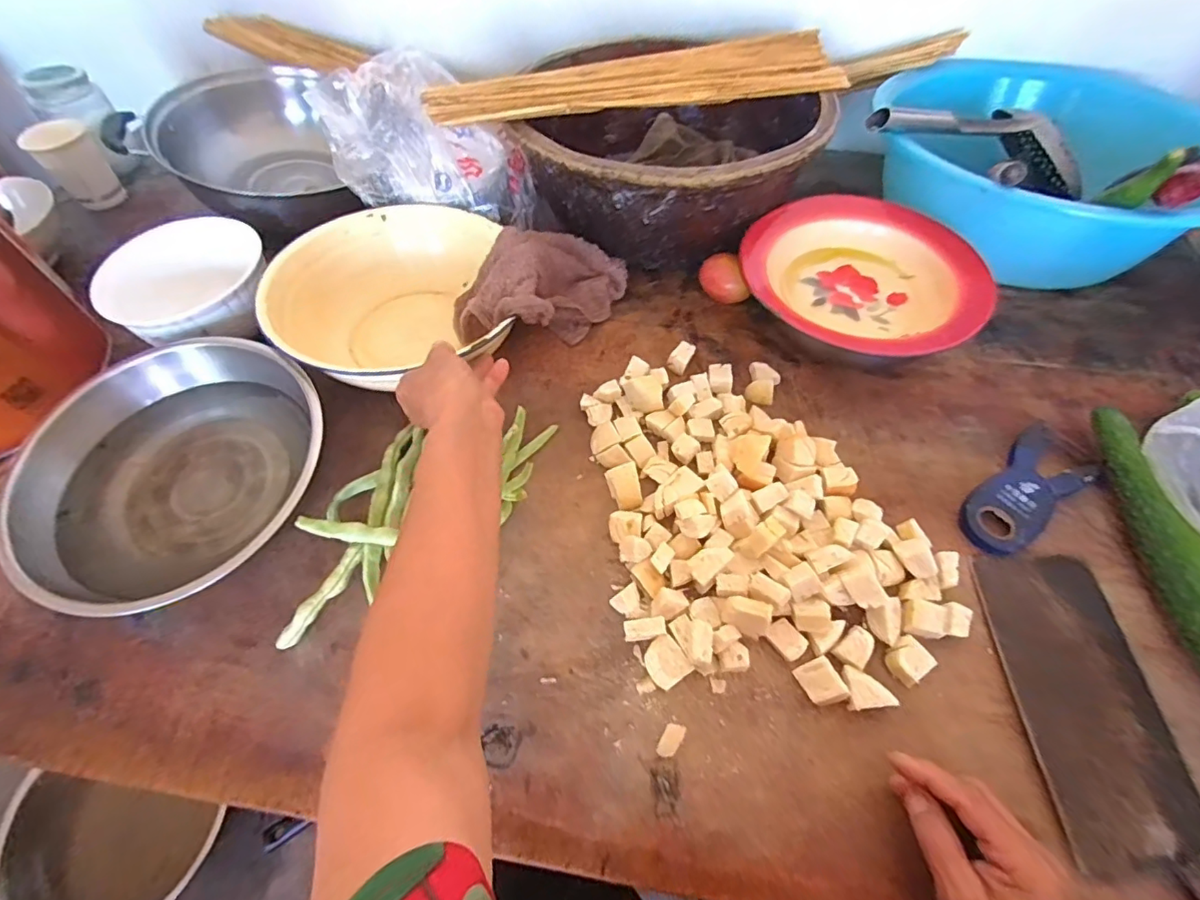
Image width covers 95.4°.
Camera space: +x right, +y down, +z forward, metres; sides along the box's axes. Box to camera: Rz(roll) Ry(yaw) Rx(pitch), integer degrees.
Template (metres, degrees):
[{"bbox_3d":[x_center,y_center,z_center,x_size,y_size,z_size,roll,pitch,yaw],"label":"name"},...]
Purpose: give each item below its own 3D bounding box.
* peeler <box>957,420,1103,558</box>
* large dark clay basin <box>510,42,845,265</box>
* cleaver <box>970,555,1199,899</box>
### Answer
[{"bbox_3d":[0.371,0.034,0.480,0.143,0.015,0.064,-32,61,-15],"label":"peeler"},{"bbox_3d":[0.089,-0.350,0.642,0.337,0.137,0.319,-1,58,3],"label":"large dark clay basin"},{"bbox_3d":[0.359,0.227,0.373,0.094,0.019,0.315,-3,57,2],"label":"cleaver"}]

